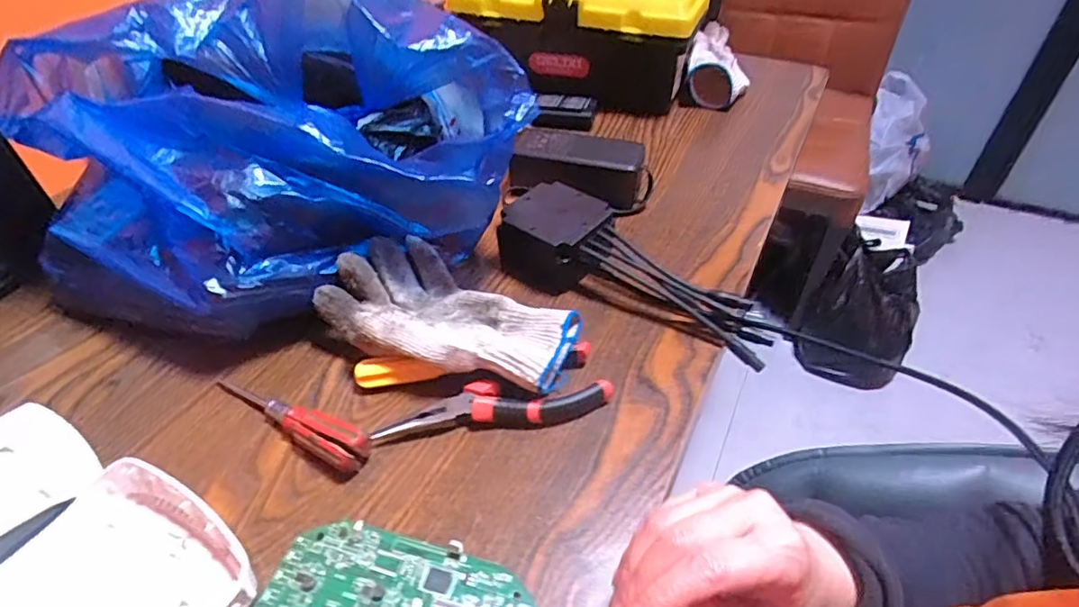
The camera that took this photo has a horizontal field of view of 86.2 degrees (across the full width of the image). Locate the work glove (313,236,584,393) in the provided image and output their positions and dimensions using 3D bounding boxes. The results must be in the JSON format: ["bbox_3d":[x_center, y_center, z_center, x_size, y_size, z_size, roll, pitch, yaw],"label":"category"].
[{"bbox_3d":[-0.065,0.016,0.432,0.184,0.054,0.111,24,49,24],"label":"work glove"}]

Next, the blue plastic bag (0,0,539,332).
[{"bbox_3d":[-0.208,-0.123,0.468,0.368,0.214,0.232,-16,46,-14],"label":"blue plastic bag"}]

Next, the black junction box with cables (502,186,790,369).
[{"bbox_3d":[0.079,-0.030,0.476,0.235,0.052,0.076,25,49,24],"label":"black junction box with cables"}]

